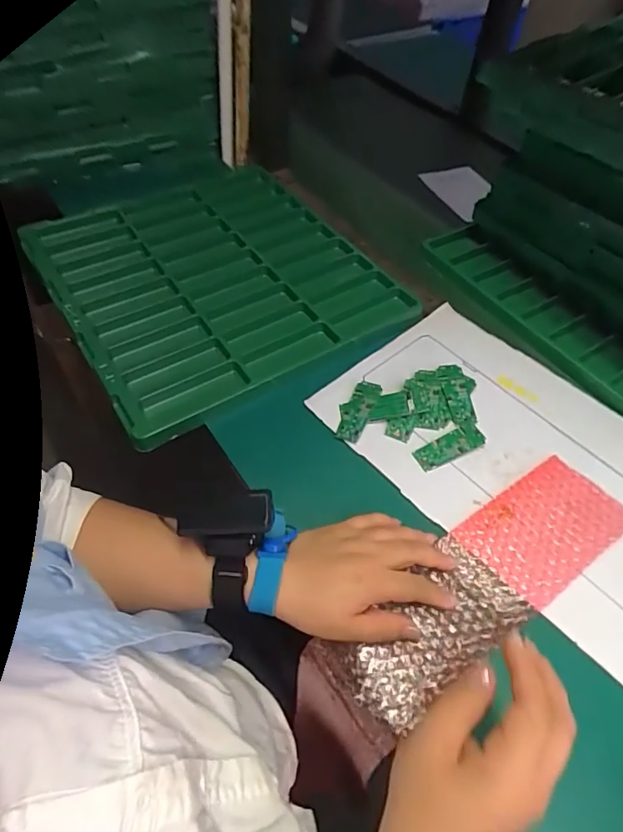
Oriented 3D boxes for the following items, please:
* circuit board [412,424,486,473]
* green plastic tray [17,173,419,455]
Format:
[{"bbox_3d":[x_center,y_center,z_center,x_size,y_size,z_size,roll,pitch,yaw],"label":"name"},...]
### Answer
[{"bbox_3d":[0.138,0.030,0.484,0.073,0.007,0.028,-22,58,-20],"label":"circuit board"},{"bbox_3d":[-0.129,-0.184,0.629,0.362,0.026,0.405,-27,59,-23],"label":"green plastic tray"}]

